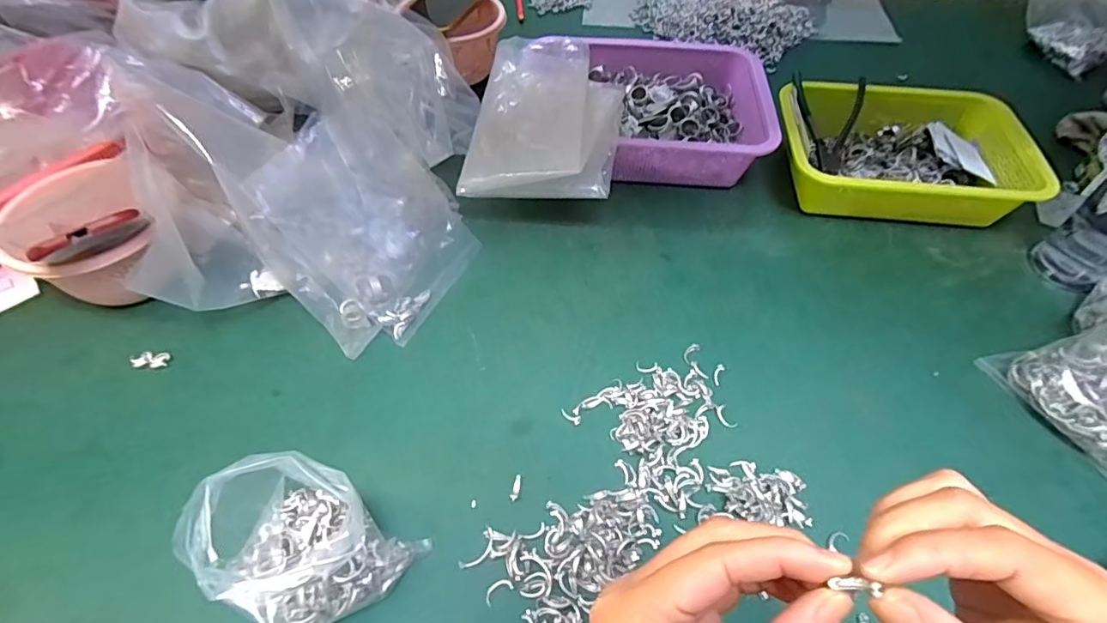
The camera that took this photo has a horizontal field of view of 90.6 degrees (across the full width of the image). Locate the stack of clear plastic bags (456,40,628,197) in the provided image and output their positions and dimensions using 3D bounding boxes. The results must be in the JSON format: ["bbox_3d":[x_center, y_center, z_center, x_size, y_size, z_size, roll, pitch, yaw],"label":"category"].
[{"bbox_3d":[-0.005,-0.212,0.600,0.156,0.057,0.222,10,53,5],"label":"stack of clear plastic bags"}]

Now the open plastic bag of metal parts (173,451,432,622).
[{"bbox_3d":[-0.168,0.157,0.368,0.115,0.096,0.088,24,55,15],"label":"open plastic bag of metal parts"}]

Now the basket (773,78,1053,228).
[{"bbox_3d":[0.402,-0.189,0.653,0.261,0.081,0.186,7,53,3],"label":"basket"}]

